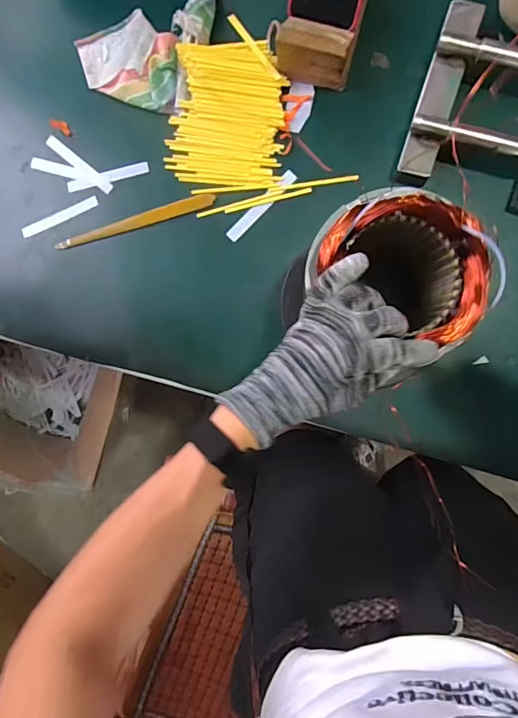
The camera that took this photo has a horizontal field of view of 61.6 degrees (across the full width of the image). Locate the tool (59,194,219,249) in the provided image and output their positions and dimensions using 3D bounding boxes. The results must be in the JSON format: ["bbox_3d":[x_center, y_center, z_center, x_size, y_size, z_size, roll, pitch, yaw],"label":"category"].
[{"bbox_3d":[-0.162,-0.178,0.560,0.210,0.006,0.025,-15,90,7],"label":"tool"}]

